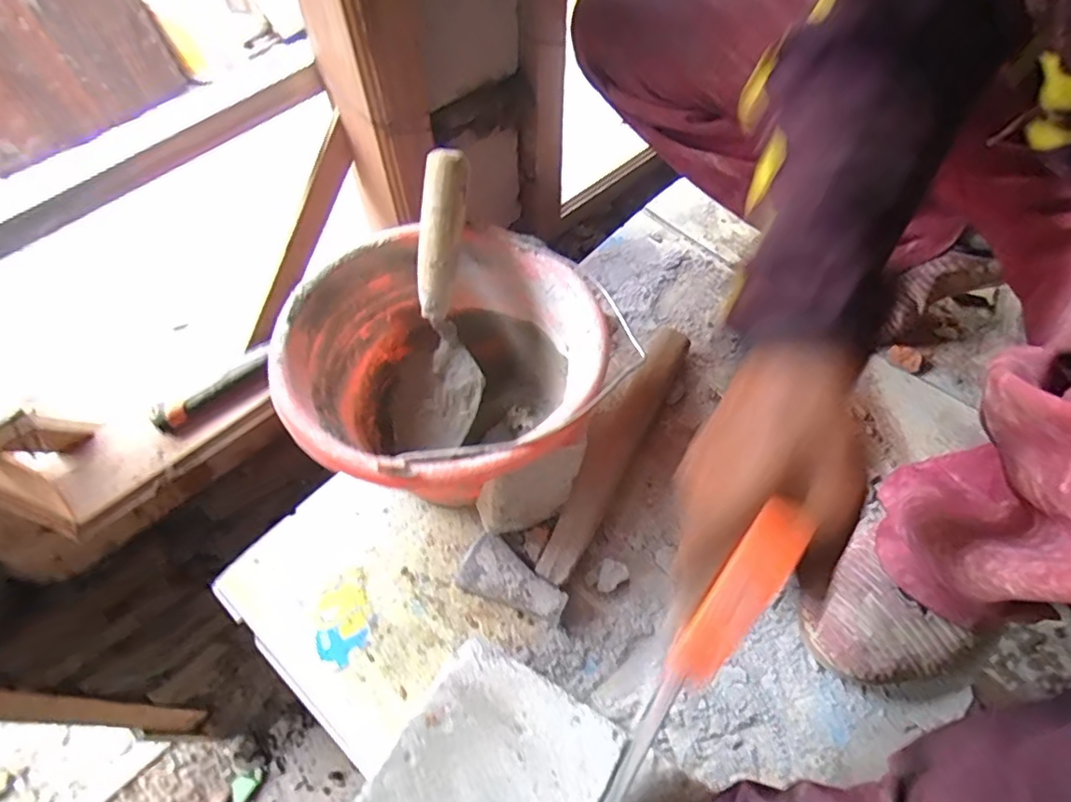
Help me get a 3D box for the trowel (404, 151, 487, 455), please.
[{"bbox_3d":[-0.084,-0.078,0.489,0.079,0.244,0.059,6,28,4],"label":"trowel"}]

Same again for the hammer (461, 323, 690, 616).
[{"bbox_3d":[0.060,0.048,0.537,0.087,0.033,0.323,31,63,18],"label":"hammer"}]

